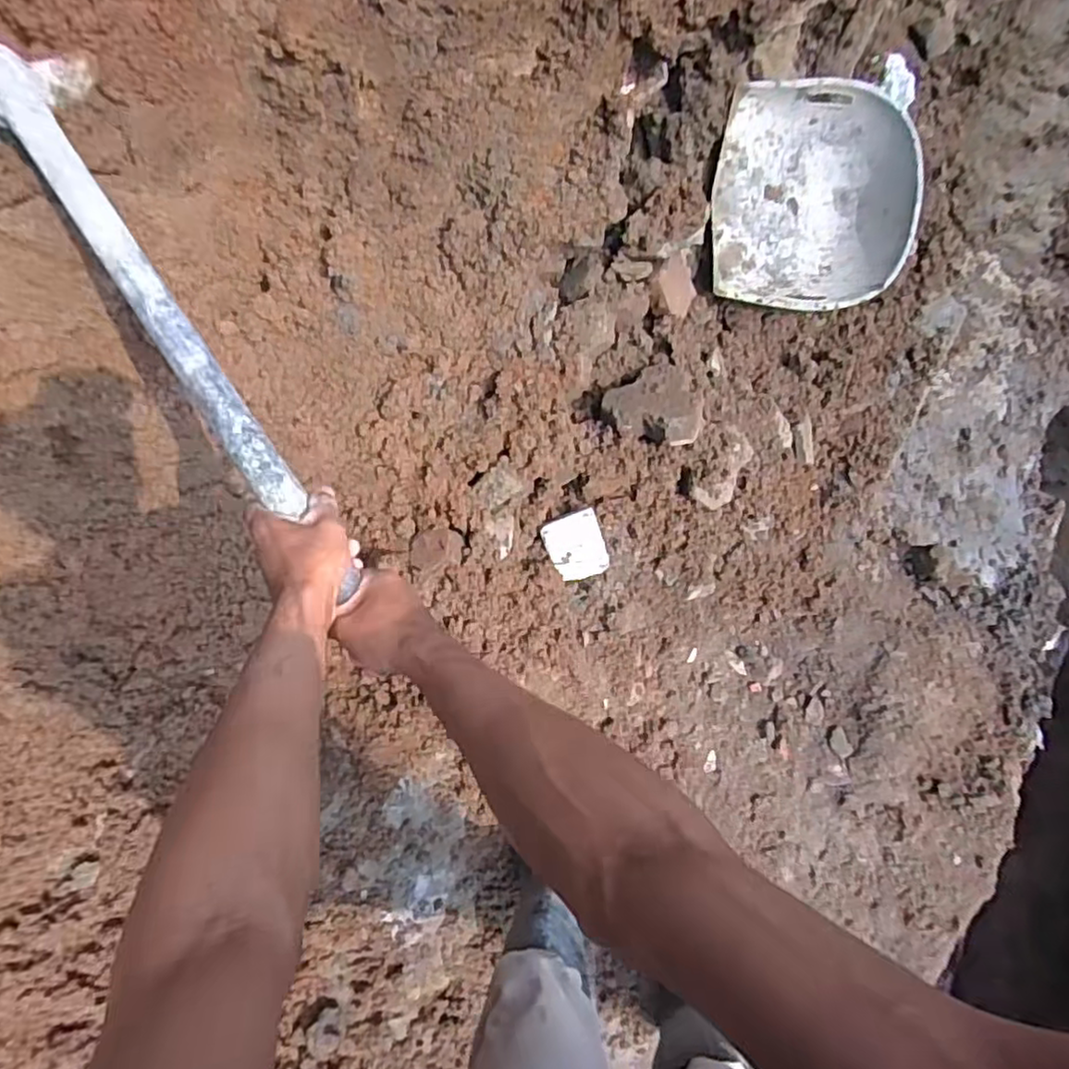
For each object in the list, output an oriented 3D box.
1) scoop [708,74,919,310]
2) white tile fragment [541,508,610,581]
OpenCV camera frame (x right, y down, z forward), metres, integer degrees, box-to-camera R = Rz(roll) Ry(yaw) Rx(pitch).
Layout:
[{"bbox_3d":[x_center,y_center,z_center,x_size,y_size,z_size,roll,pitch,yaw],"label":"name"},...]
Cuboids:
[{"bbox_3d":[0.506,-0.606,1.227,0.382,0.137,0.367,0,108,-9],"label":"scoop"},{"bbox_3d":[0.072,0.022,1.125,0.100,0.012,0.117,-21,109,-15],"label":"white tile fragment"}]

